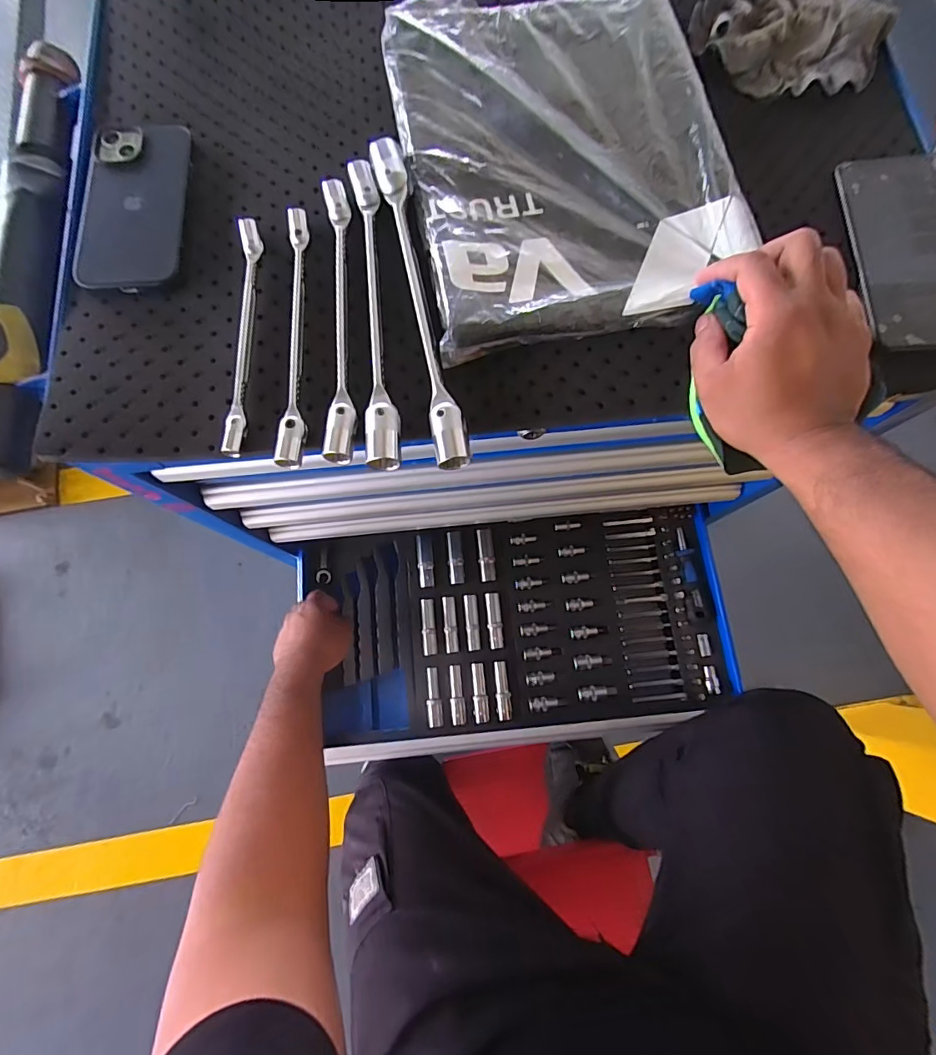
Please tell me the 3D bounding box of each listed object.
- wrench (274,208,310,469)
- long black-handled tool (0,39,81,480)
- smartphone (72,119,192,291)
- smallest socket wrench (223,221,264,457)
[{"bbox_3d":[-0.122,-0.139,0.346,0.017,0.016,0.204,-3,76,0],"label":"wrench"},{"bbox_3d":[-0.374,-0.246,0.414,0.044,0.027,0.417,-6,76,0],"label":"long black-handled tool"},{"bbox_3d":[-0.252,-0.245,0.372,0.073,0.013,0.148,-3,76,0],"label":"smartphone"},{"bbox_3d":[-0.158,-0.138,0.346,0.015,0.010,0.185,-3,76,1],"label":"smallest socket wrench"}]

